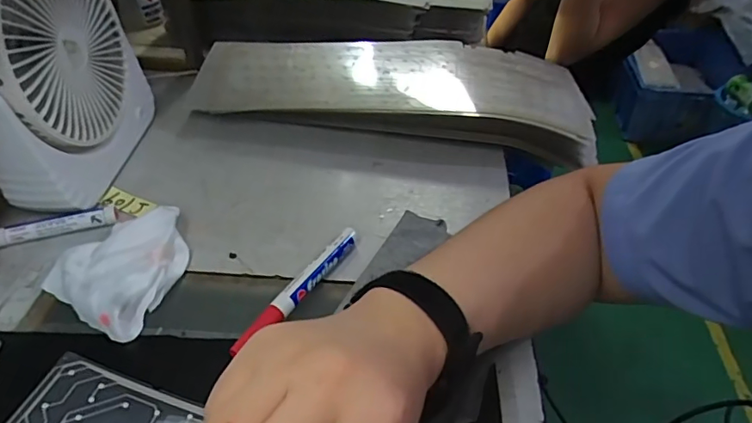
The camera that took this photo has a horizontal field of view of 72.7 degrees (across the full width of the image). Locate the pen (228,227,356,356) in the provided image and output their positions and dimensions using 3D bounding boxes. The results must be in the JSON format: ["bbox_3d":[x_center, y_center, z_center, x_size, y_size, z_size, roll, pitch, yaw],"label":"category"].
[{"bbox_3d":[-0.056,0.060,0.395,0.015,0.019,0.134,24,46,24],"label":"pen"}]

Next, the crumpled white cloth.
[{"bbox_3d":[-0.198,0.038,0.406,0.099,0.033,0.099,23,46,24],"label":"crumpled white cloth"}]

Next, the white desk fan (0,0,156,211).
[{"bbox_3d":[-0.282,-0.122,0.459,0.064,0.193,0.185,1,41,0],"label":"white desk fan"}]

